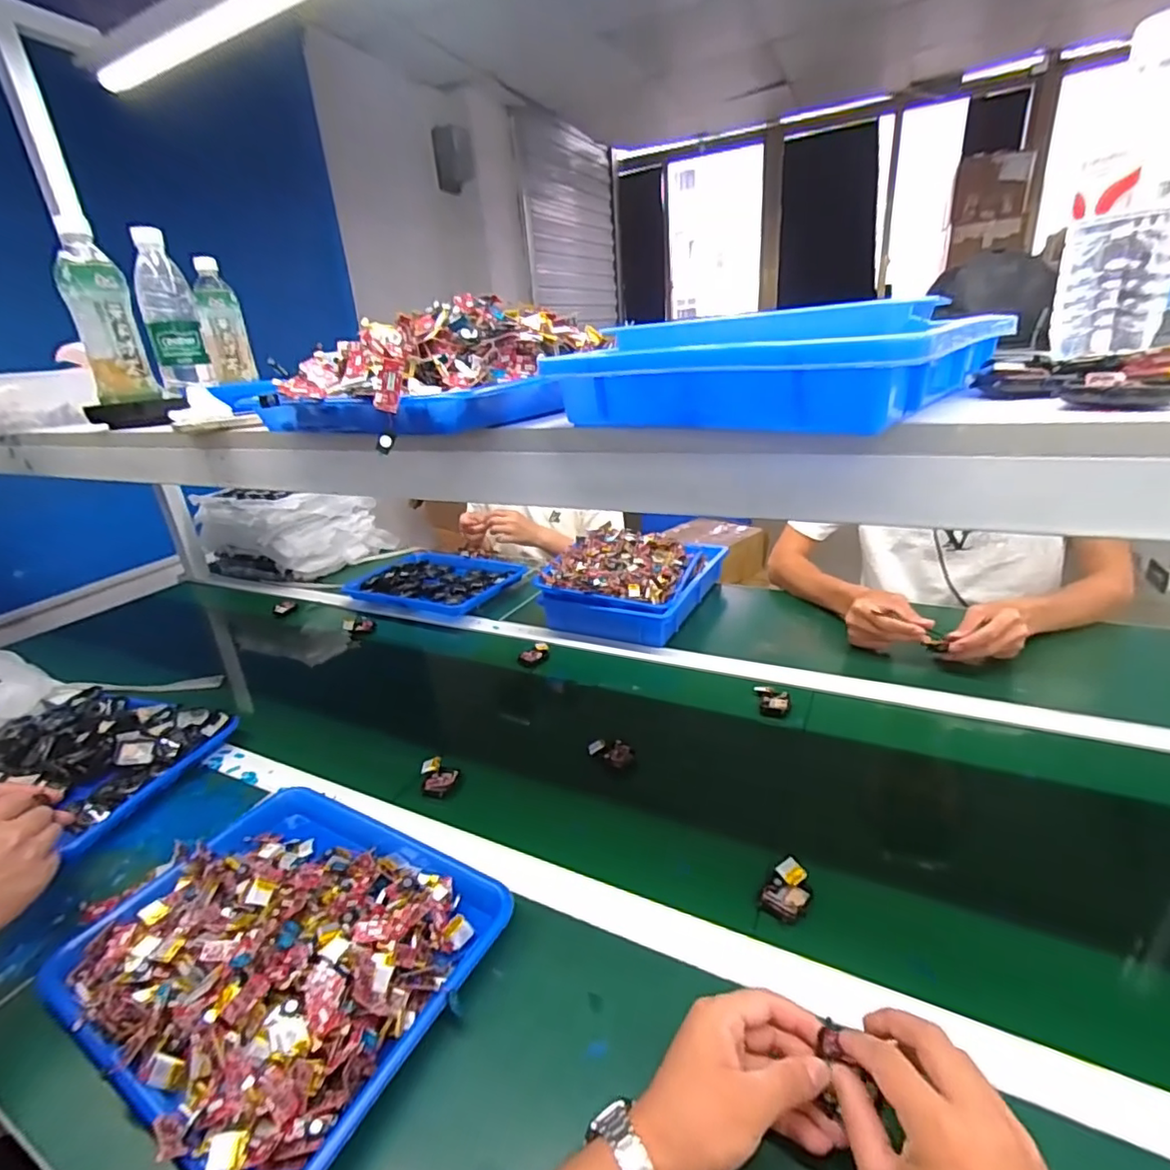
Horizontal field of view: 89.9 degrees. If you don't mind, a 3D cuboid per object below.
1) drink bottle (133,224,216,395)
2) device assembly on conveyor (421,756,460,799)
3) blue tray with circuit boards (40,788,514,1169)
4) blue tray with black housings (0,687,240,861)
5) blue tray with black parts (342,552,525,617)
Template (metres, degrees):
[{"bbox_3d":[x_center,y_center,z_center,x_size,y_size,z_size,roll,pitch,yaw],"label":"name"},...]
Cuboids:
[{"bbox_3d":[-0.547,-0.356,0.771,0.064,0.184,0.057,-18,26,-27],"label":"drink bottle"},{"bbox_3d":[-0.174,0.227,0.701,0.041,0.017,0.057,-12,23,-13],"label":"device assembly on conveyor"},{"bbox_3d":[-0.257,0.295,0.502,0.329,0.053,0.255,9,27,32],"label":"blue tray with circuit boards"},{"bbox_3d":[-0.706,0.233,0.794,0.368,0.057,0.247,2,24,19],"label":"blue tray with black housings"},{"bbox_3d":[-0.313,-0.008,1.261,0.338,0.045,0.244,7,26,28],"label":"blue tray with black parts"}]

